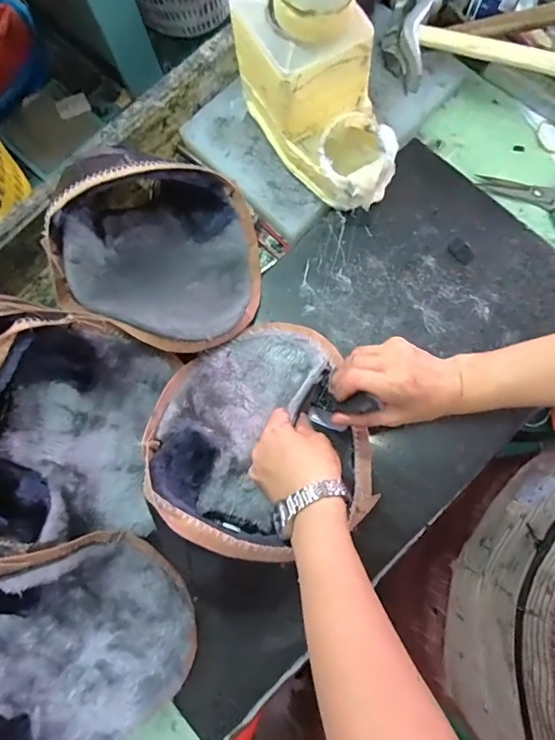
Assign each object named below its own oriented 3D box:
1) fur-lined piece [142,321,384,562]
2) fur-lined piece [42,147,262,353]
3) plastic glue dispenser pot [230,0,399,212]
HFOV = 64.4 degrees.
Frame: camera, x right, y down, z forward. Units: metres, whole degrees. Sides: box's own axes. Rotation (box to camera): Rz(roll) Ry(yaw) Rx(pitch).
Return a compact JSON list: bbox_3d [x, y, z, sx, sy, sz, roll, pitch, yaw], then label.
[{"bbox_3d":[-0.015,0.053,0.401,0.194,0.110,0.204,0,75,1],"label":"fur-lined piece"},{"bbox_3d":[-0.123,-0.129,0.468,0.198,0.129,0.226,1,80,5],"label":"fur-lined piece"},{"bbox_3d":[0.046,-0.297,0.396,0.096,0.279,0.192,-34,78,-3],"label":"plastic glue dispenser pot"}]

